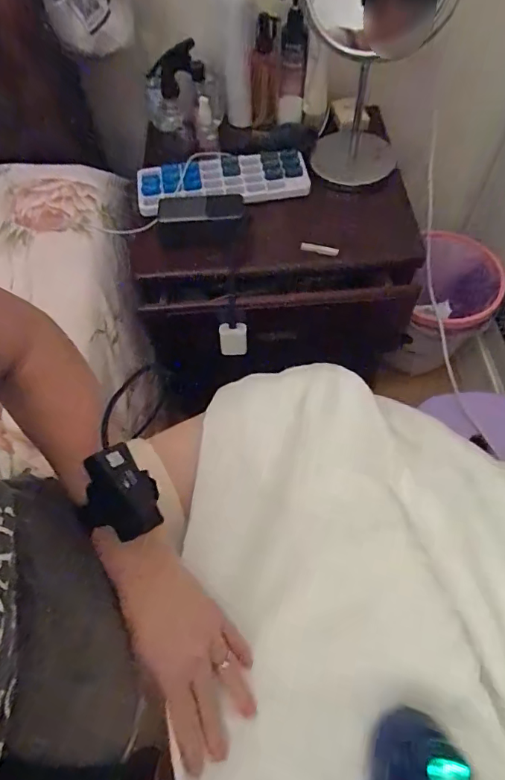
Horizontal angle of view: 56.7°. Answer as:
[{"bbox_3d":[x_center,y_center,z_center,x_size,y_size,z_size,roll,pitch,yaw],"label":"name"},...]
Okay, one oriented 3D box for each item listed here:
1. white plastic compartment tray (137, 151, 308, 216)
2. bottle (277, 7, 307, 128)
[{"bbox_3d":[-0.051,-0.351,0.778,0.277,0.030,0.100,-8,60,-2],"label":"white plastic compartment tray"},{"bbox_3d":[0.067,-0.534,0.786,0.047,0.153,0.042,0,60,3],"label":"bottle"}]

